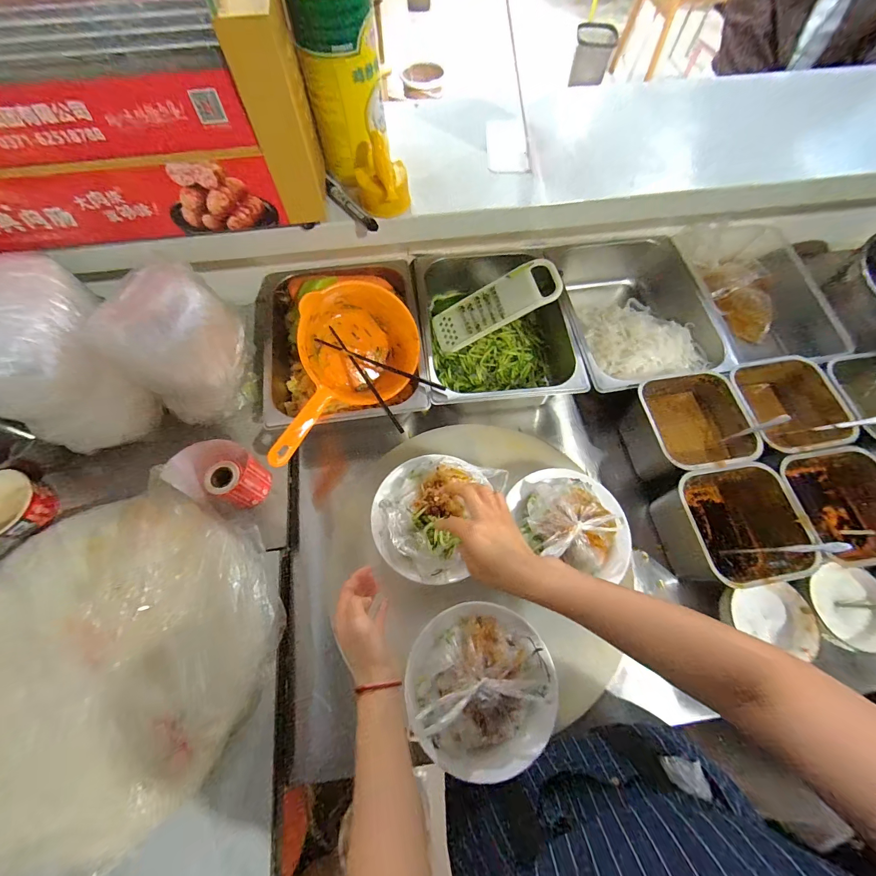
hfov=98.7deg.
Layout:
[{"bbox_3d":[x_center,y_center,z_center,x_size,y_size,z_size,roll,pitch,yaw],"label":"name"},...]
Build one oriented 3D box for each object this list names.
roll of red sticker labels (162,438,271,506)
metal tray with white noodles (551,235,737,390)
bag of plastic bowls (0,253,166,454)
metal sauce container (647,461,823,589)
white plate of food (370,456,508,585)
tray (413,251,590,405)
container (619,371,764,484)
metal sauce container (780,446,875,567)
[{"bbox_3d":[-0.324,0.054,0.567,0.115,0.079,0.088,22,69,9],"label":"roll of red sticker labels"},{"bbox_3d":[0.360,-0.221,0.735,0.264,0.131,0.329,-10,67,-4],"label":"metal tray with white noodles"},{"bbox_3d":[-0.524,-0.108,0.535,0.125,0.236,0.161,-15,68,-6],"label":"bag of plastic bowls"},{"bbox_3d":[0.424,0.130,0.559,0.169,0.106,0.157,-7,67,-3],"label":"metal sauce container"},{"bbox_3d":[-0.005,0.106,0.550,0.178,0.042,0.188,0,67,0],"label":"white plate of food"},{"bbox_3d":[0.103,-0.202,0.707,0.263,0.094,0.330,-6,67,-3],"label":"tray"},{"bbox_3d":[0.400,-0.015,0.618,0.157,0.098,0.159,-12,67,-5],"label":"container"},{"bbox_3d":[0.579,0.103,0.562,0.161,0.084,0.166,-6,67,-3],"label":"metal sauce container"}]

